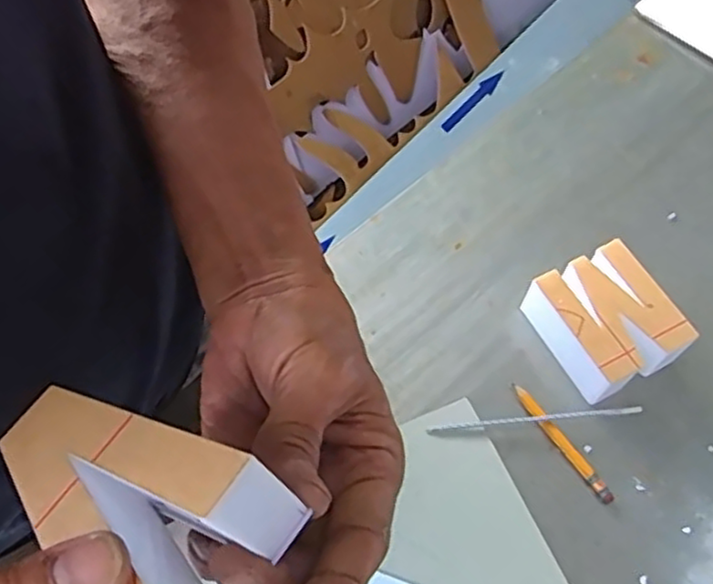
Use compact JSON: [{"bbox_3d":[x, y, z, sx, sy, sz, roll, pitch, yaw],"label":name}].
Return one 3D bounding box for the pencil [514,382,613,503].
[{"bbox_3d":[0.131,0.096,0.444,0.009,0.004,0.089,-31,67,-16],"label":"pencil"}]

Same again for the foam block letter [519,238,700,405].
[{"bbox_3d":[0.167,0.021,0.465,0.072,0.043,0.084,-25,65,-14],"label":"foam block letter"}]

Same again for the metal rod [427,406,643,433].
[{"bbox_3d":[0.115,0.082,0.447,0.138,0.007,0.005,-4,62,-3],"label":"metal rod"}]

